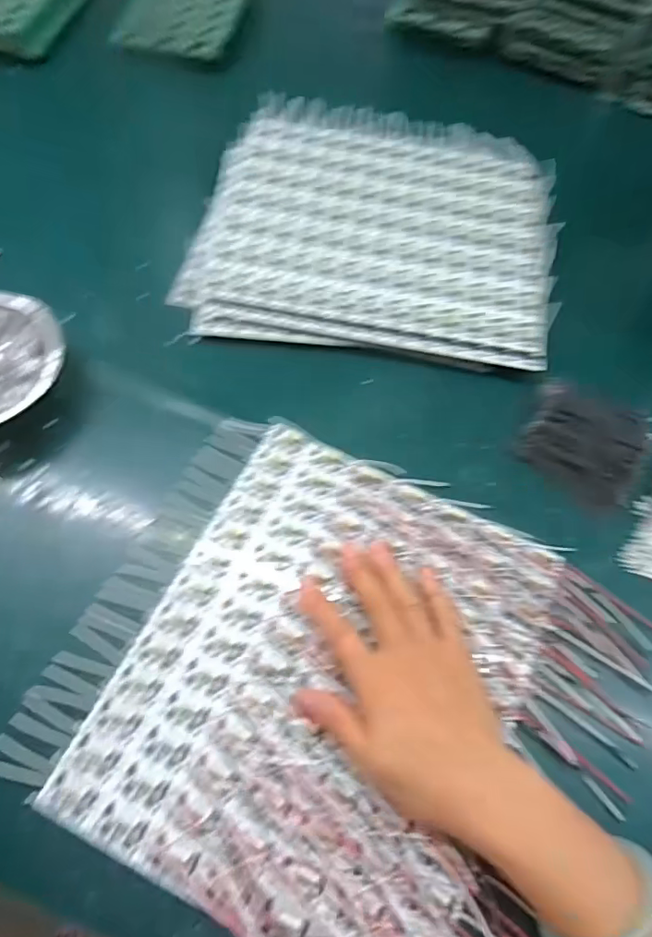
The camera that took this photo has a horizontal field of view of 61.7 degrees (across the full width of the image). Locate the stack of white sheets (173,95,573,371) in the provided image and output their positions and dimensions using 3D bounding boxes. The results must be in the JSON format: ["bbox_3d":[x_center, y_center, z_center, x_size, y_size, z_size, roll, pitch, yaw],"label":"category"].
[{"bbox_3d":[0.050,-0.233,0.513,0.318,0.019,0.286,7,64,0],"label":"stack of white sheets"}]

